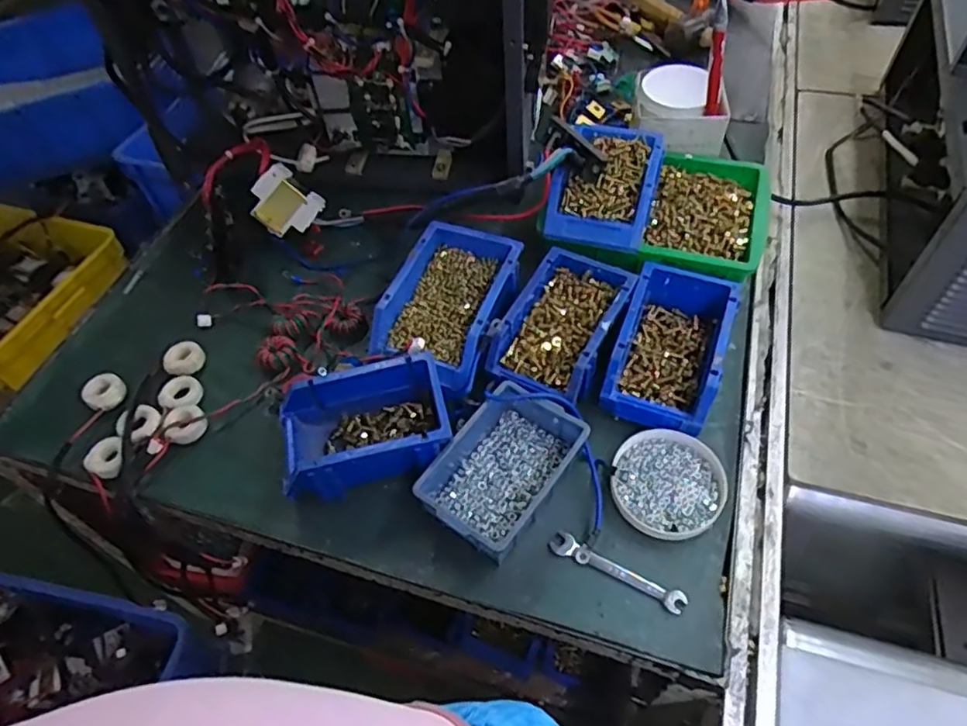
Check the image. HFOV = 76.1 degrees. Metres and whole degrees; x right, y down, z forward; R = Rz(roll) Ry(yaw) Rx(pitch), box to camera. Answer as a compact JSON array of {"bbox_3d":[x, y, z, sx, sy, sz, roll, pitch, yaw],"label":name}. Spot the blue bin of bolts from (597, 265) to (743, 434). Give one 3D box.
[{"bbox_3d":[0.194,-0.019,0.635,0.100,0.061,0.176,17,57,16],"label":"blue bin of bolts"}]

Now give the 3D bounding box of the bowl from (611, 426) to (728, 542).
[{"bbox_3d":[0.173,0.112,0.581,0.099,0.016,0.102,-2,54,3],"label":"bowl"}]

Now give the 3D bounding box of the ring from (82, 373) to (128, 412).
[{"bbox_3d":[-0.420,0.032,0.686,0.050,0.018,0.042,30,62,24],"label":"ring"}]

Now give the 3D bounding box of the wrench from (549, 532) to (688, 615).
[{"bbox_3d":[0.117,0.182,0.543,0.120,0.009,0.020,22,59,19],"label":"wrench"}]

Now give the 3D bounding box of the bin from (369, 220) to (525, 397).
[{"bbox_3d":[-0.034,-0.065,0.683,0.122,0.063,0.194,19,57,17],"label":"bin"}]

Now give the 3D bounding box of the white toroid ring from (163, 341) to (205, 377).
[{"bbox_3d":[-0.344,-0.004,0.709,0.040,0.015,0.043,-2,54,3],"label":"white toroid ring"}]

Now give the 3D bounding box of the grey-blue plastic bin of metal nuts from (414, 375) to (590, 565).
[{"bbox_3d":[0.021,0.101,0.582,0.114,0.053,0.156,28,61,22],"label":"grey-blue plastic bin of metal nuts"}]

